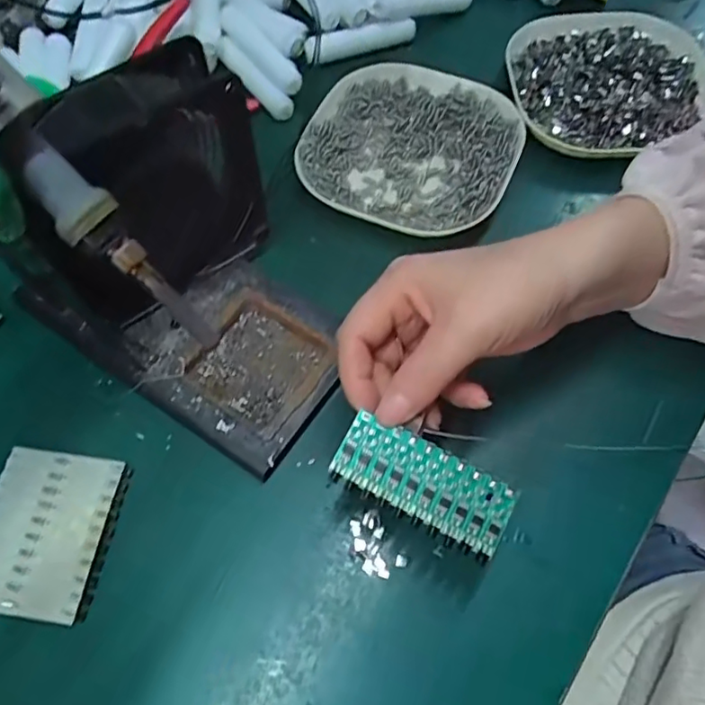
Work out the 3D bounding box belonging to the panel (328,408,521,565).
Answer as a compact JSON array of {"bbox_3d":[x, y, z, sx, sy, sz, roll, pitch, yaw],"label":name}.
[{"bbox_3d":[0.032,0.058,0.262,0.079,0.007,0.034,27,67,6],"label":"panel"}]

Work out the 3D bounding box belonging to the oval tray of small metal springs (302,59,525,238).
[{"bbox_3d":[0.041,-0.140,0.409,0.139,0.026,0.136,22,66,11],"label":"oval tray of small metal springs"}]

